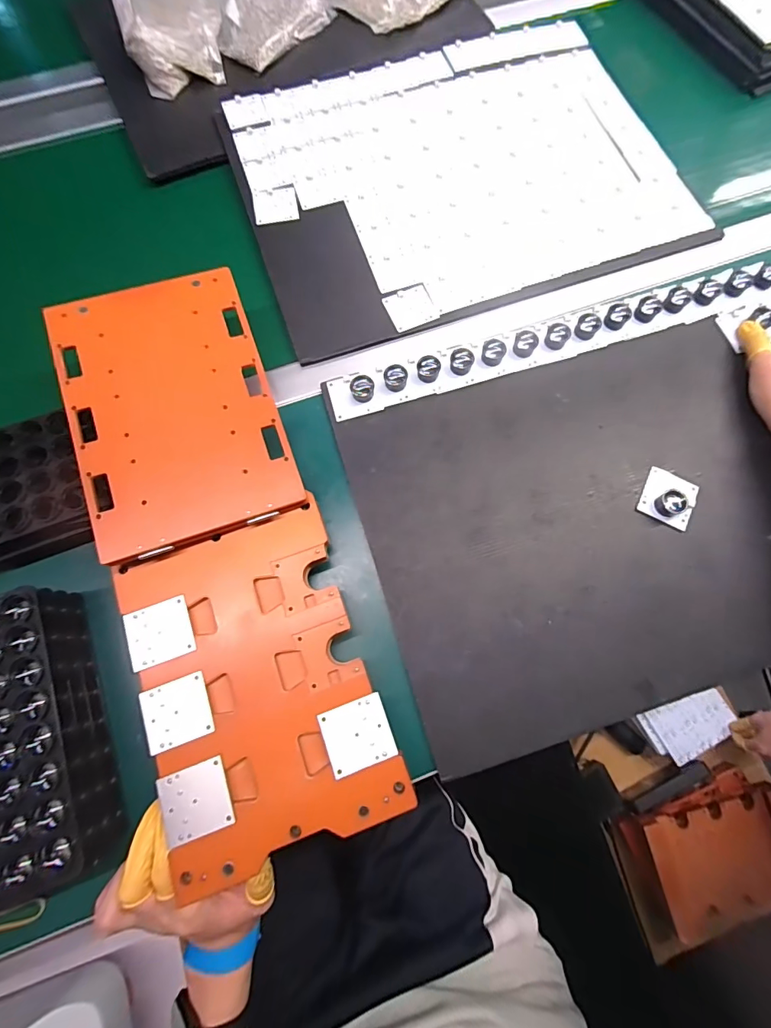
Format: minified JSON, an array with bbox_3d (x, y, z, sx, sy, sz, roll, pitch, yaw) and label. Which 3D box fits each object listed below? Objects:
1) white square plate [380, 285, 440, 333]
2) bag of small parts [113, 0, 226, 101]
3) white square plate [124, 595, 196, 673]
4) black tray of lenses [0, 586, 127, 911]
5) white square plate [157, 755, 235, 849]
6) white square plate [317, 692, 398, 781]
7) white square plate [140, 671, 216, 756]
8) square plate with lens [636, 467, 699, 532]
[{"bbox_3d":[0.026,-0.214,0.445,0.048,0.004,0.044,-24,77,-5],"label":"white square plate"},{"bbox_3d":[-0.266,-0.606,0.528,0.120,0.052,0.165,-20,76,-4],"label":"bag of small parts"},{"bbox_3d":[-0.174,0.091,0.330,0.047,0.006,0.044,-20,76,-4],"label":"white square plate"},{"bbox_3d":[-0.270,0.164,0.311,0.096,0.078,0.203,-19,76,-4],"label":"black tray of lenses"},{"bbox_3d":[-0.132,0.200,0.299,0.044,0.004,0.044,-20,75,-5],"label":"white square plate"},{"bbox_3d":[-0.020,0.159,0.310,0.047,0.004,0.045,-20,76,-4],"label":"white square plate"},{"bbox_3d":[-0.152,0.145,0.315,0.046,0.004,0.043,-18,75,-9],"label":"white square plate"},{"bbox_3d":[0.257,-0.016,0.384,0.045,0.018,0.046,27,78,7],"label":"square plate with lens"}]

